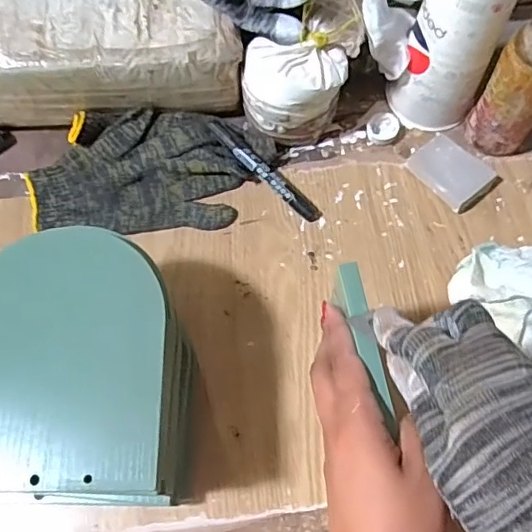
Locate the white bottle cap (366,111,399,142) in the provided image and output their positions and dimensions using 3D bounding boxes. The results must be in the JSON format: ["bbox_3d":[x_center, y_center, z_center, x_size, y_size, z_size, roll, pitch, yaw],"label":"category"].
[{"bbox_3d":[0.113,-0.134,0.545,0.029,0.007,0.030,0,74,1],"label":"white bottle cap"}]

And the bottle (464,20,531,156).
[{"bbox_3d":[0.217,-0.151,0.464,0.050,0.158,0.050,-26,75,-6],"label":"bottle"}]

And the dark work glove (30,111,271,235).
[{"bbox_3d":[-0.107,-0.089,0.523,0.222,0.028,0.111,-6,74,0],"label":"dark work glove"}]

